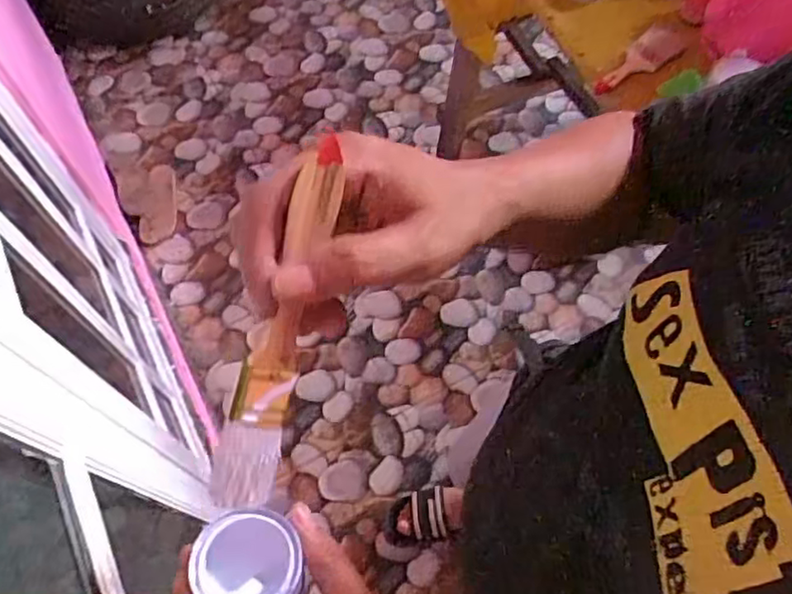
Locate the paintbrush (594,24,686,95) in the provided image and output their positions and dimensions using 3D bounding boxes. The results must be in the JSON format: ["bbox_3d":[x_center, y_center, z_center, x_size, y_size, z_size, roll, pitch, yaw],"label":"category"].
[{"bbox_3d":[0.379,-0.371,1.009,0.149,0.026,0.064,-36,68,0],"label":"paintbrush"}]

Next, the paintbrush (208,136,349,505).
[{"bbox_3d":[-0.048,0.018,0.266,0.022,0.014,0.165,20,105,9],"label":"paintbrush"}]

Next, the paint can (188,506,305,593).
[{"bbox_3d":[-0.079,0.146,0.352,0.056,0.044,0.055,0,64,0],"label":"paint can"}]

